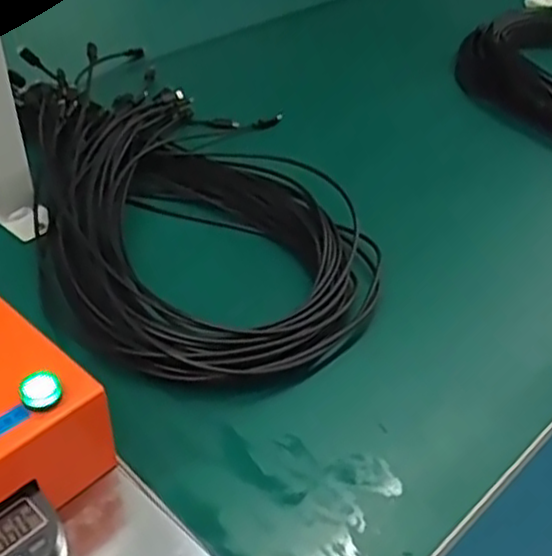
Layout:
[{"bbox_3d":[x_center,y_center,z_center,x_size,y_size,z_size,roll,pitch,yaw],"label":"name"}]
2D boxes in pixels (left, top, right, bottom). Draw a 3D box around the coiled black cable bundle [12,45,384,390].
[{"bbox_3d":[-0.087,-0.091,0.639,0.252,0.040,0.483,-10,41,-16],"label":"coiled black cable bundle"}]

